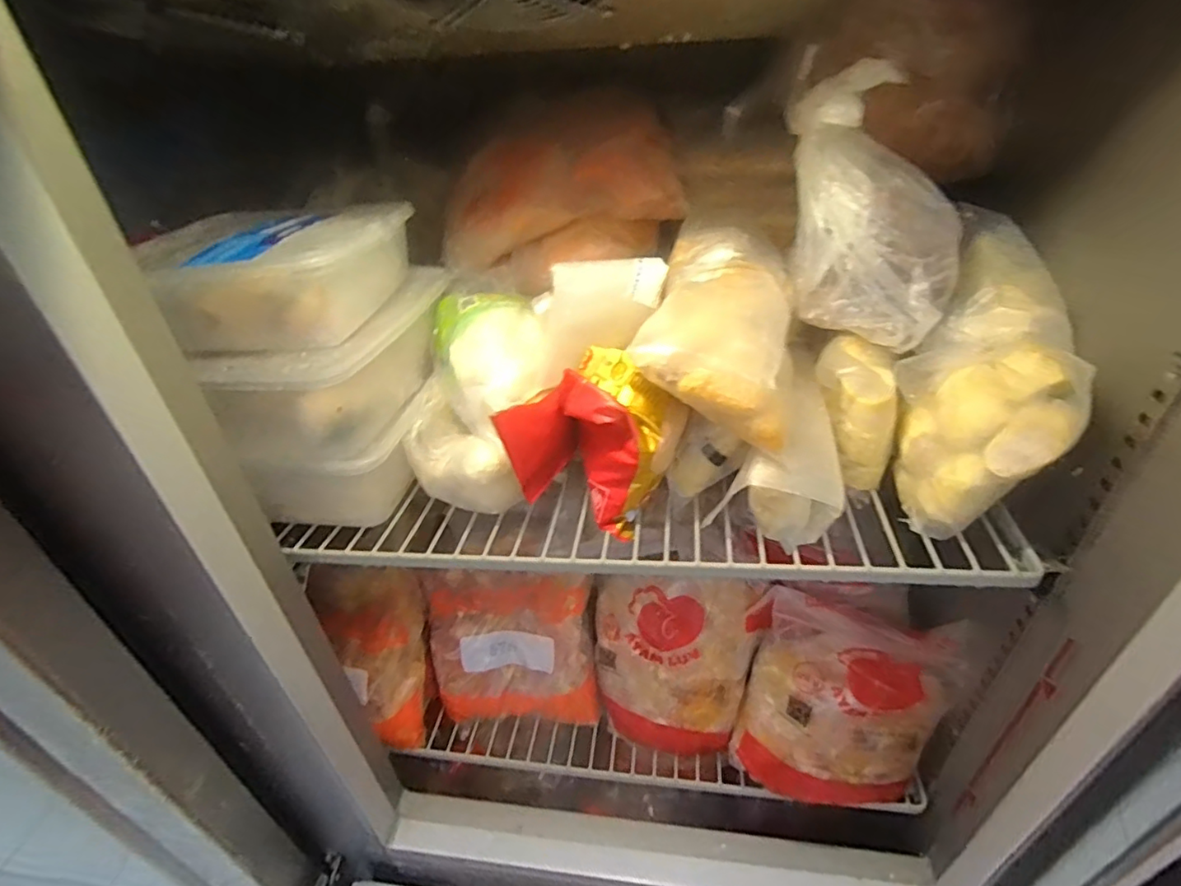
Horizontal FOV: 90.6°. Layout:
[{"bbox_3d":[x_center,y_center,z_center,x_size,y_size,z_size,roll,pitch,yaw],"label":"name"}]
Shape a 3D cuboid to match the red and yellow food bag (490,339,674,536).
[{"bbox_3d":[0.000,0.002,0.393,0.109,0.103,0.062,-2,36,2],"label":"red and yellow food bag"}]

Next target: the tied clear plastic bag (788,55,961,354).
[{"bbox_3d":[0.169,-0.141,0.359,0.110,0.139,0.054,20,42,30],"label":"tied clear plastic bag"}]

